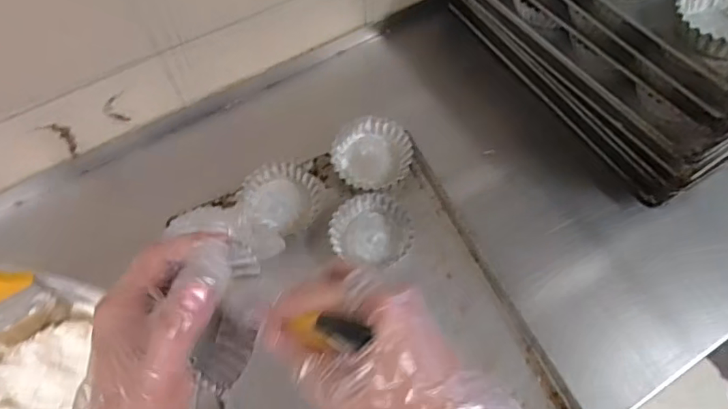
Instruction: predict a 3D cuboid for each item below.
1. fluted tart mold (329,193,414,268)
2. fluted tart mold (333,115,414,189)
[{"bbox_3d":[0.009,0.029,0.620,0.095,0.026,0.084,0,60,3],"label":"fluted tart mold"},{"bbox_3d":[0.010,-0.066,0.670,0.099,0.027,0.103,-1,60,2],"label":"fluted tart mold"}]

